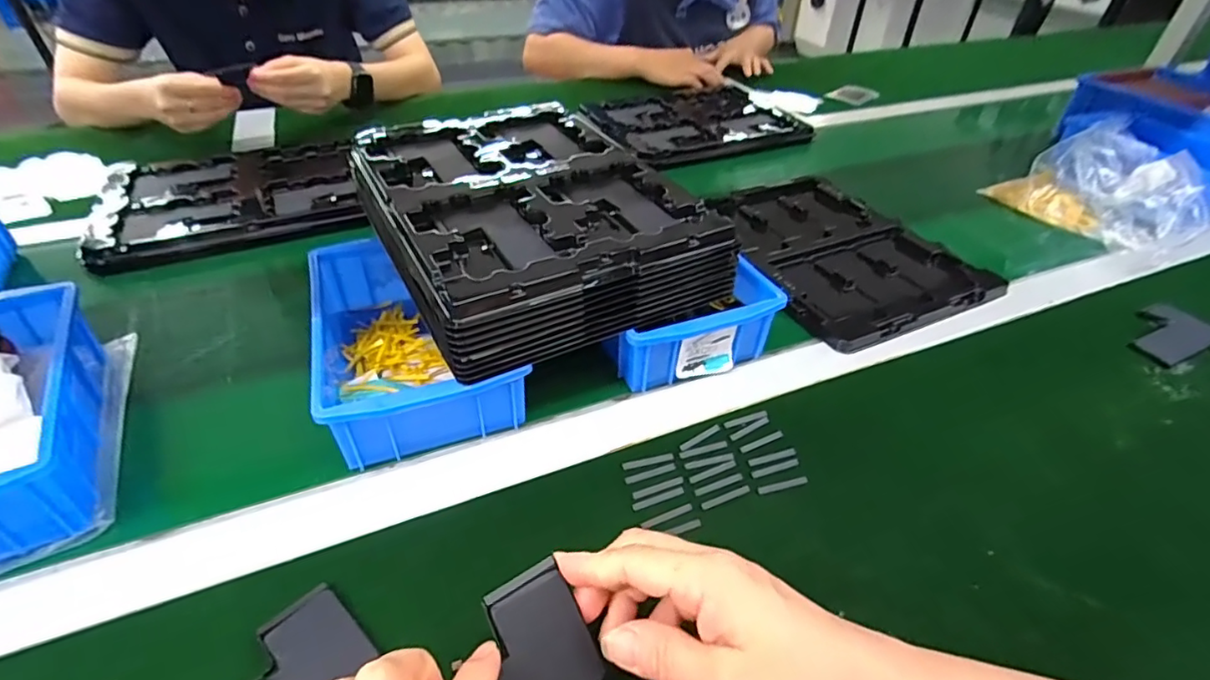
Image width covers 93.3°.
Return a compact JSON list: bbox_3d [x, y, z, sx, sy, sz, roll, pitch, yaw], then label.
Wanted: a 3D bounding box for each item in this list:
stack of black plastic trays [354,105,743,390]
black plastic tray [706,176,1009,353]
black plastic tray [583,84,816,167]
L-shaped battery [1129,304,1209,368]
[{"bbox_3d":[-0.064,-0.109,0.466,0.214,0.058,0.288,-19,45,-23],"label":"stack of black plastic trays"},{"bbox_3d":[0.231,-0.098,0.603,0.207,0.026,0.279,-15,44,-19],"label":"black plastic tray"},{"bbox_3d":[0.138,-0.328,0.855,0.308,0.018,0.221,-20,46,-23],"label":"black plastic tray"},{"bbox_3d":[0.500,-0.008,0.505,0.096,0.011,0.052,-19,45,-23],"label":"L-shaped battery"}]

